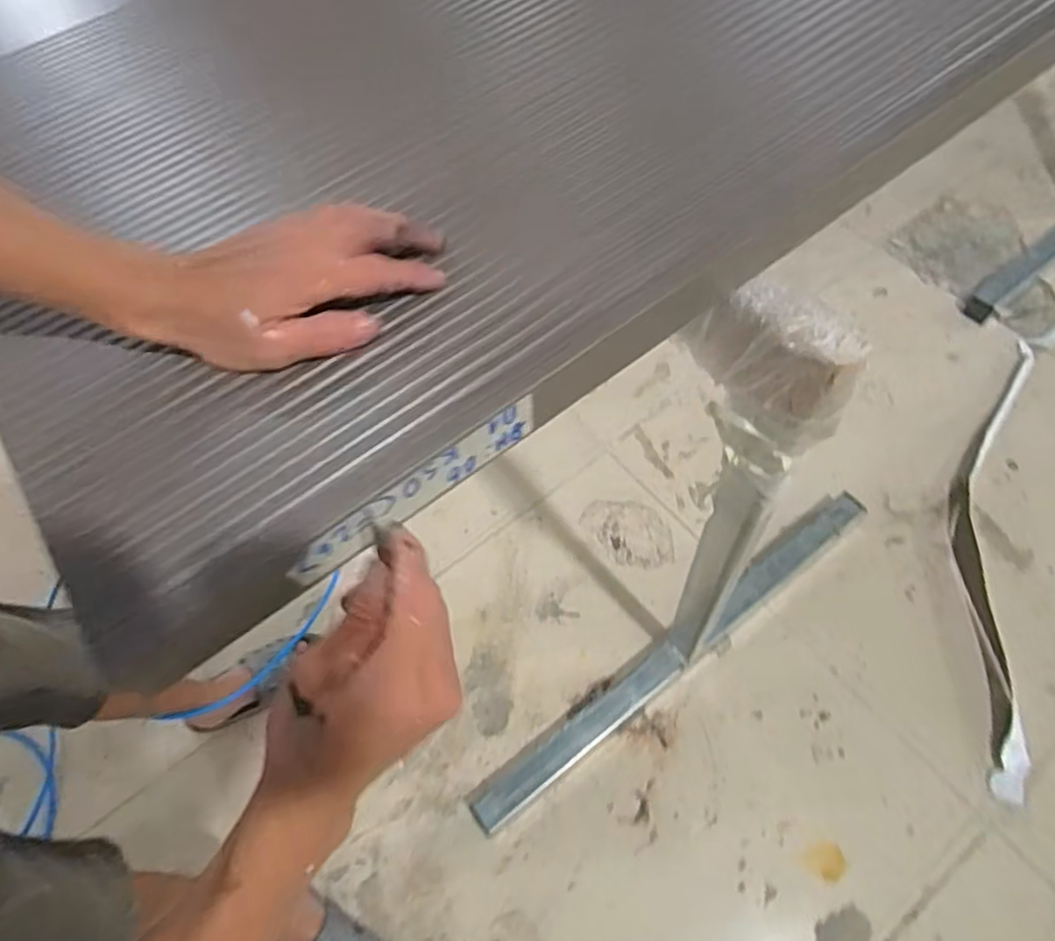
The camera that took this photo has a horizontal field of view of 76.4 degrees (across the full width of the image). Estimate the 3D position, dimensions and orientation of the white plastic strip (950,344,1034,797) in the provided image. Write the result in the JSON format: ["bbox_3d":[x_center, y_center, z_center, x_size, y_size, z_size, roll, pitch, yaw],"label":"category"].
[{"bbox_3d":[0.824,0.108,1.200,0.123,0.018,0.896,15,60,16],"label":"white plastic strip"}]

